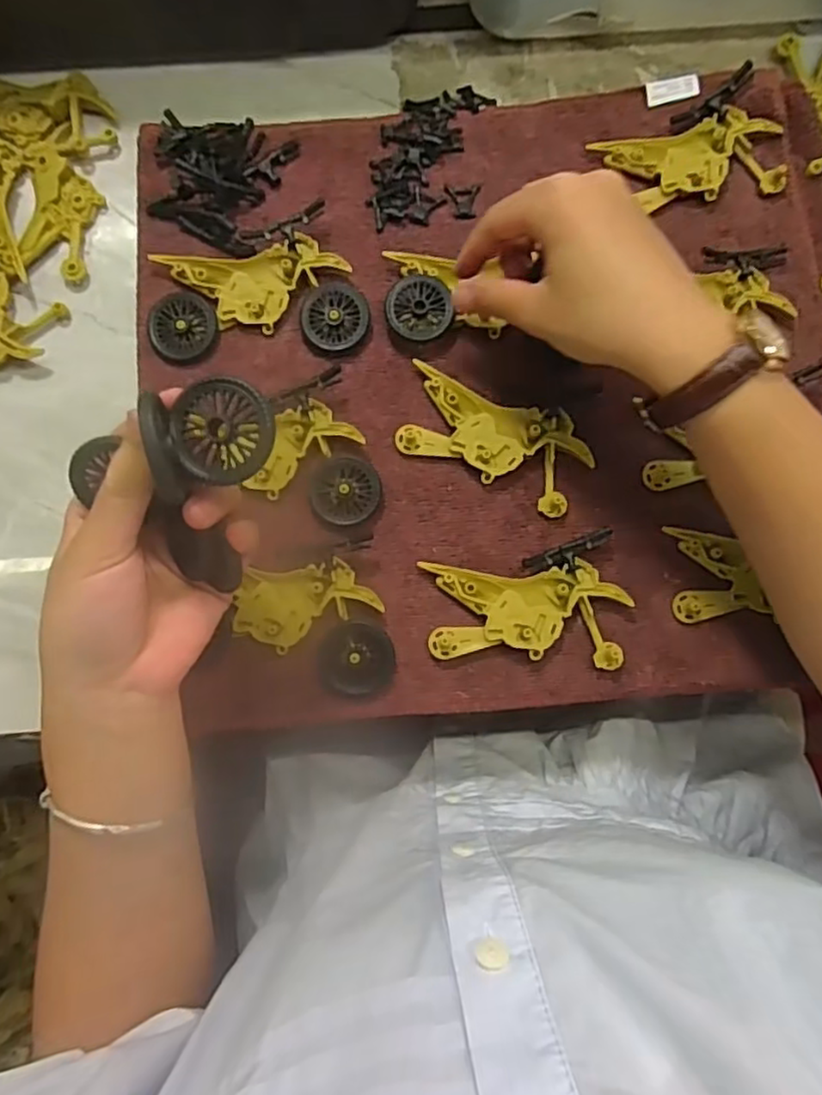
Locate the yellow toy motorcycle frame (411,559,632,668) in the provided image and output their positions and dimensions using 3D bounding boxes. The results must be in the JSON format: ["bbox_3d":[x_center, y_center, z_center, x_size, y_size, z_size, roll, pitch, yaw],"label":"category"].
[{"bbox_3d":[0.059,0.033,0.345,0.098,0.008,0.049,3,82,1],"label":"yellow toy motorcycle frame"}]

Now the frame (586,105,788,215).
[{"bbox_3d":[0.159,-0.222,0.387,0.103,0.010,0.047,-7,82,-1],"label":"frame"}]

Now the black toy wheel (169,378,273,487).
[{"bbox_3d":[-0.066,-0.040,0.235,0.035,0.005,0.036,0,87,-1],"label":"black toy wheel"}]

